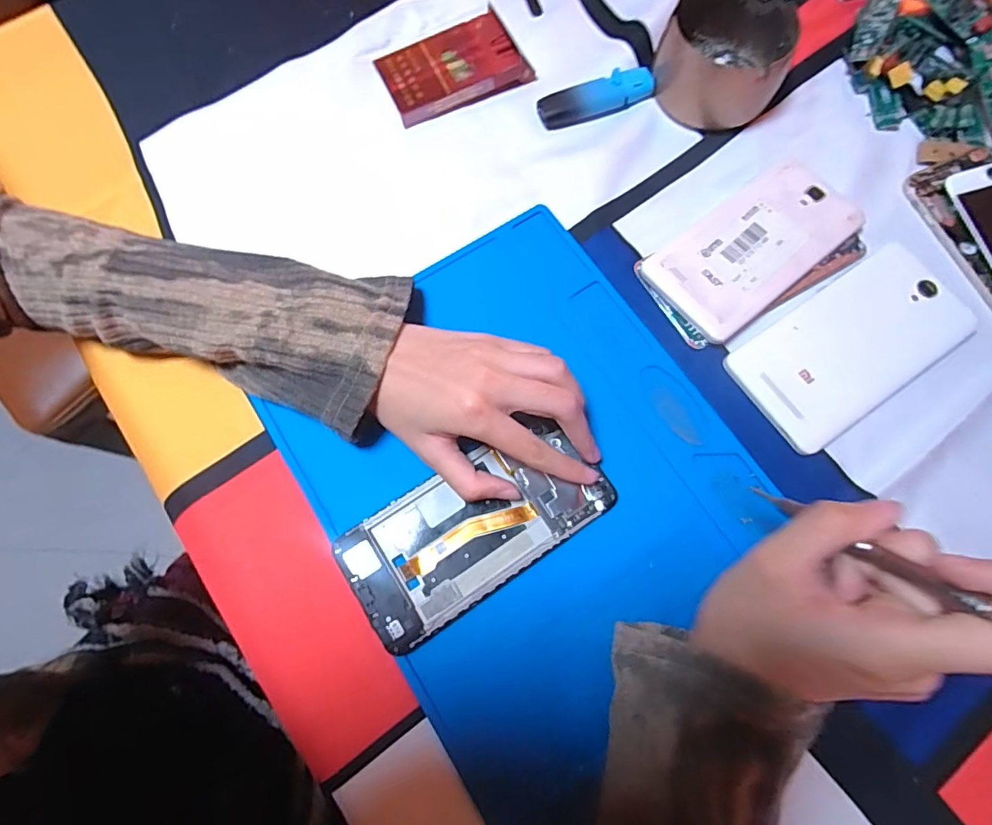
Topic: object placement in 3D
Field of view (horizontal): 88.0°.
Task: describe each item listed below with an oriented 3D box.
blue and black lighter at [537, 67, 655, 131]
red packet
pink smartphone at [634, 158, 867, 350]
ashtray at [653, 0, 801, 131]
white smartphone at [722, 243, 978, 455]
[{"bbox_3d":[0.073,-0.228,0.371,0.087,0.011,0.022,-20,75,-5],"label":"blue and black lighter"},{"bbox_3d":[-0.033,-0.252,0.375,0.098,0.020,0.057,-26,75,-6],"label":"red packet"},{"bbox_3d":[0.169,-0.105,0.333,0.145,0.012,0.075,-33,76,-8],"label":"pink smartphone"},{"bbox_3d":[0.161,-0.253,0.363,0.084,0.045,0.088,0,74,1],"label":"ashtray"},{"bbox_3d":[0.221,-0.043,0.318,0.149,0.005,0.076,-33,76,-8],"label":"white smartphone"}]

